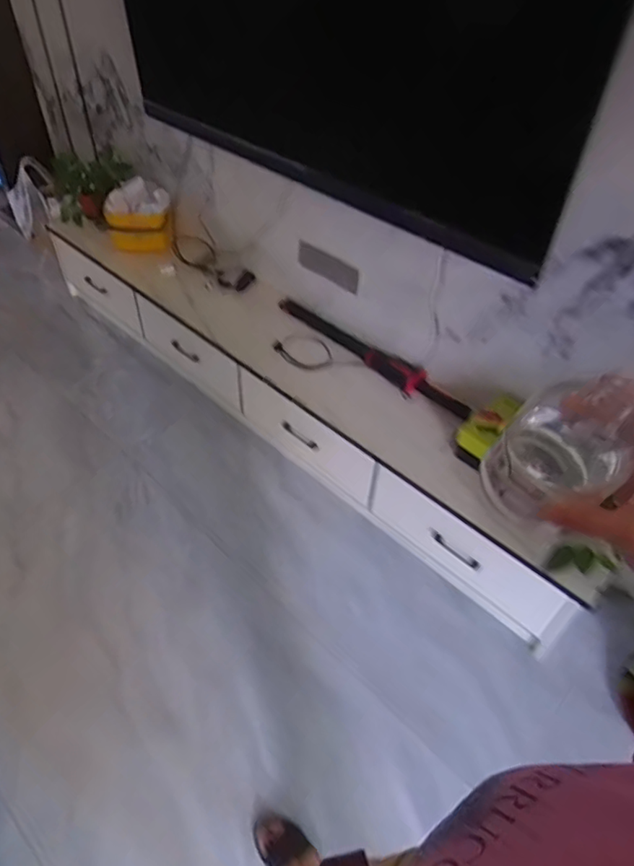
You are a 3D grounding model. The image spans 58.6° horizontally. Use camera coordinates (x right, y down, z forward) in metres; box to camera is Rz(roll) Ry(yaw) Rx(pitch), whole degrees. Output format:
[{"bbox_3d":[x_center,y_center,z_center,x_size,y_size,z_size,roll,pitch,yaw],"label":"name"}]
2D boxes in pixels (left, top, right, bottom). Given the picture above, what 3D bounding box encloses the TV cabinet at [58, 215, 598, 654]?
[{"bbox_3d":[-0.159,-0.244,1.967,2.210,0.346,0.369,35,54,27],"label":"TV cabinet"}]

